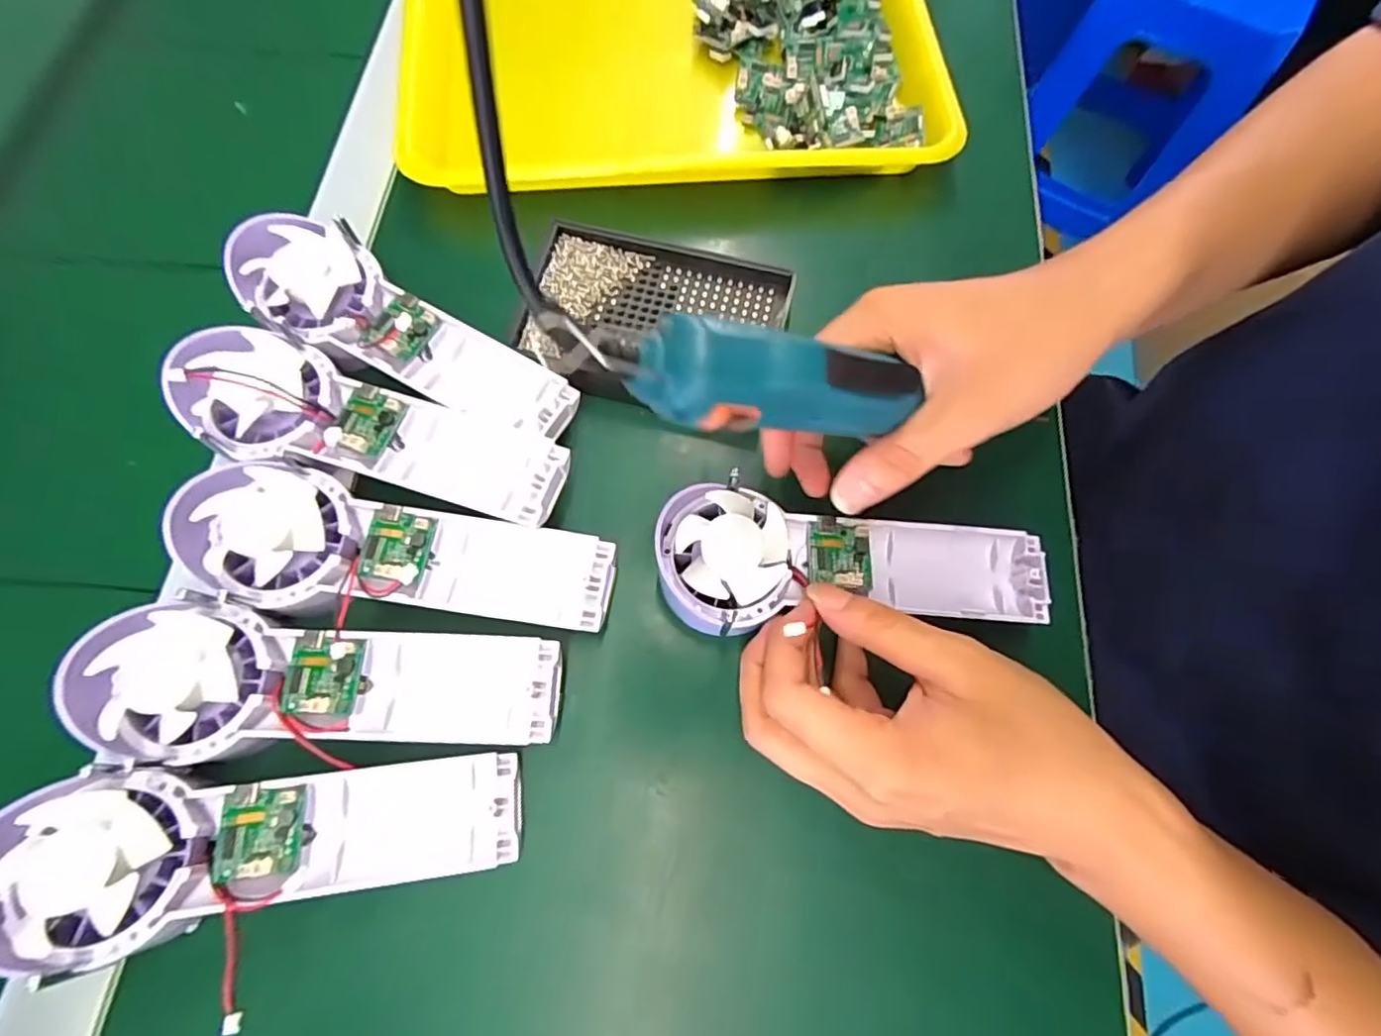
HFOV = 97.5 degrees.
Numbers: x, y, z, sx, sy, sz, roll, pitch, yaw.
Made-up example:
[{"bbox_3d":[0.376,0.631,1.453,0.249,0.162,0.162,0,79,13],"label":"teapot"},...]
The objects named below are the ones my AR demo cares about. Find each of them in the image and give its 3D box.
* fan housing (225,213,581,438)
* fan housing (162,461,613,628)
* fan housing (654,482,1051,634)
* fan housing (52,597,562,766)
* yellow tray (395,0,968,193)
[{"bbox_3d":[-0.135,-0.091,0.293,0.172,0.031,0.056,27,72,7],"label":"fan housing"},{"bbox_3d":[-0.124,0.018,0.259,0.174,0.030,0.059,12,71,2],"label":"fan housing"},{"bbox_3d":[0.073,0.021,0.272,0.173,0.023,0.060,5,71,-7],"label":"fan housing"},{"bbox_3d":[-0.143,0.069,0.241,0.173,0.035,0.059,6,71,0],"label":"fan housing"},{"bbox_3d":[-0.009,-0.316,0.401,0.345,0.038,0.259,-6,71,-4],"label":"yellow tray"}]

